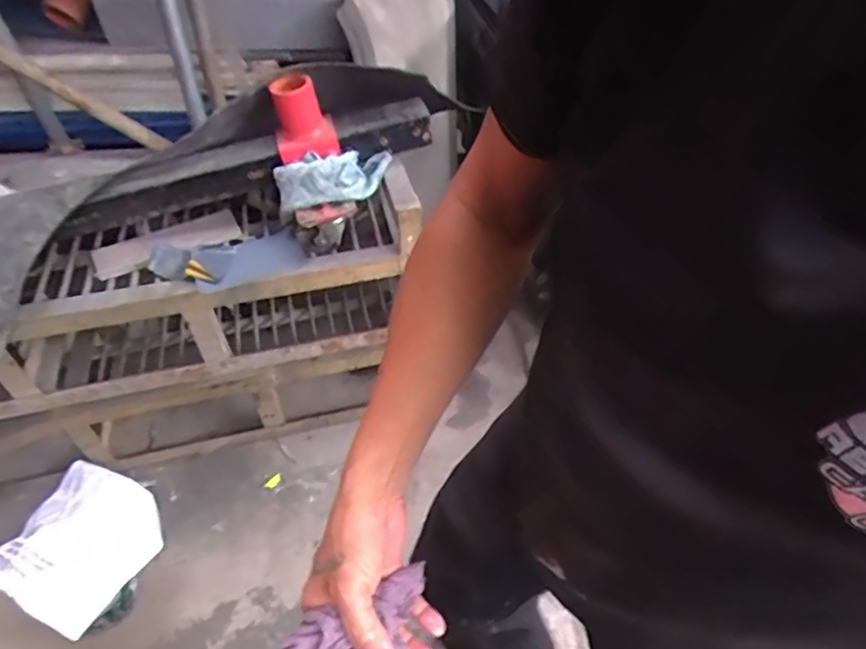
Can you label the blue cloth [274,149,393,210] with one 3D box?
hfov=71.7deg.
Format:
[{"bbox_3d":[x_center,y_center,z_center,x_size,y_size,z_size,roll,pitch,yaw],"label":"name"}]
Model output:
[{"bbox_3d":[-0.195,-0.293,1.203,0.228,0.078,0.091,-12,48,-10],"label":"blue cloth"}]

